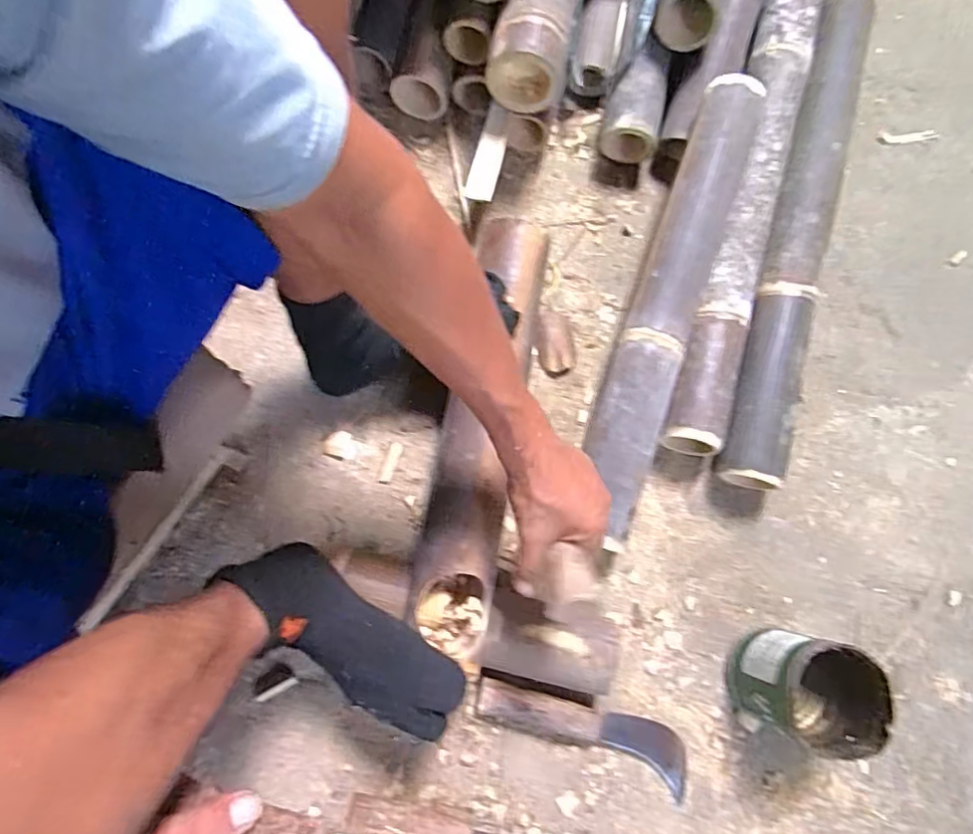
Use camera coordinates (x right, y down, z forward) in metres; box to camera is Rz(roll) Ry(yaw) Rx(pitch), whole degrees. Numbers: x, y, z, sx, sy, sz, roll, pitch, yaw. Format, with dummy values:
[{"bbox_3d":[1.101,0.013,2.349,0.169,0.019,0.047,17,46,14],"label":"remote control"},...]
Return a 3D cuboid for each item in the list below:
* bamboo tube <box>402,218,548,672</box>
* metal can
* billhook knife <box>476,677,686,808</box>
[{"bbox_3d":[-0.004,0.005,0.603,0.080,0.094,0.454,11,77,1],"label":"bamboo tube"},{"bbox_3d":[0.314,0.270,0.564,0.103,0.111,0.100,0,78,-1],"label":"metal can"},{"bbox_3d":[0.105,0.327,0.588,0.232,0.032,0.058,21,78,3],"label":"billhook knife"}]

